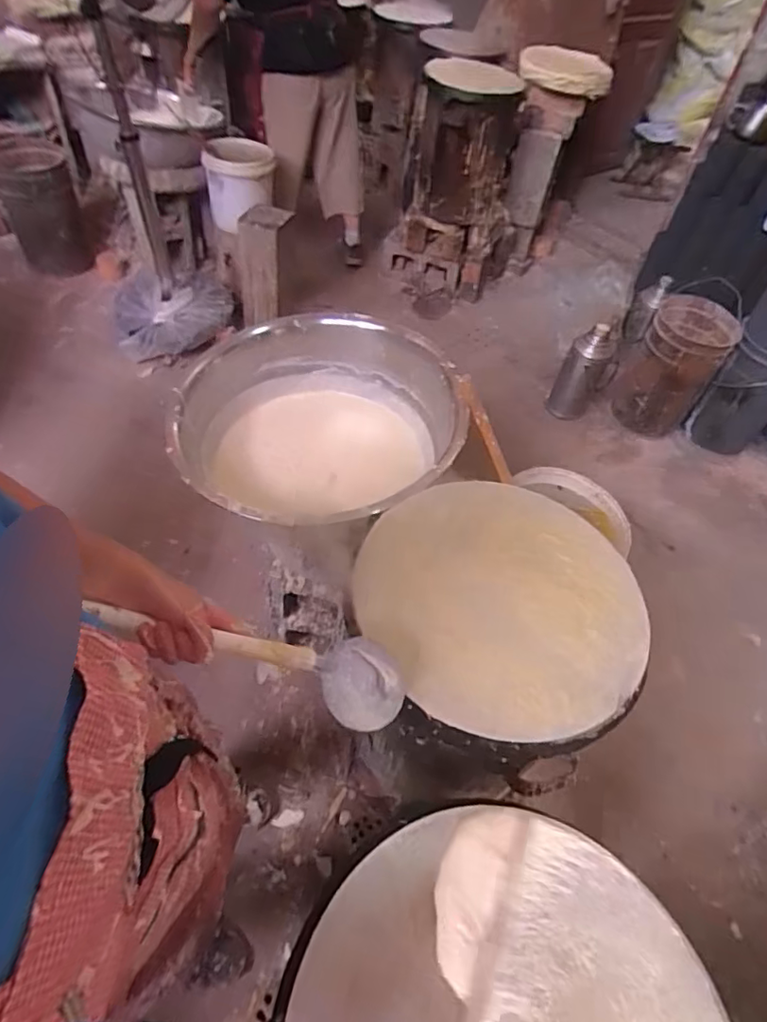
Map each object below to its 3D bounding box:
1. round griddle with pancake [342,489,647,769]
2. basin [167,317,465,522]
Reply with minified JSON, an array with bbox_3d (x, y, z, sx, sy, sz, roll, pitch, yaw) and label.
[{"bbox_3d":[0.156,0.117,0.742,0.362,0.053,0.372,3,51,-4],"label":"round griddle with pancake"},{"bbox_3d":[-0.124,-0.140,1.104,0.512,0.250,0.524,3,51,-4],"label":"basin"}]

